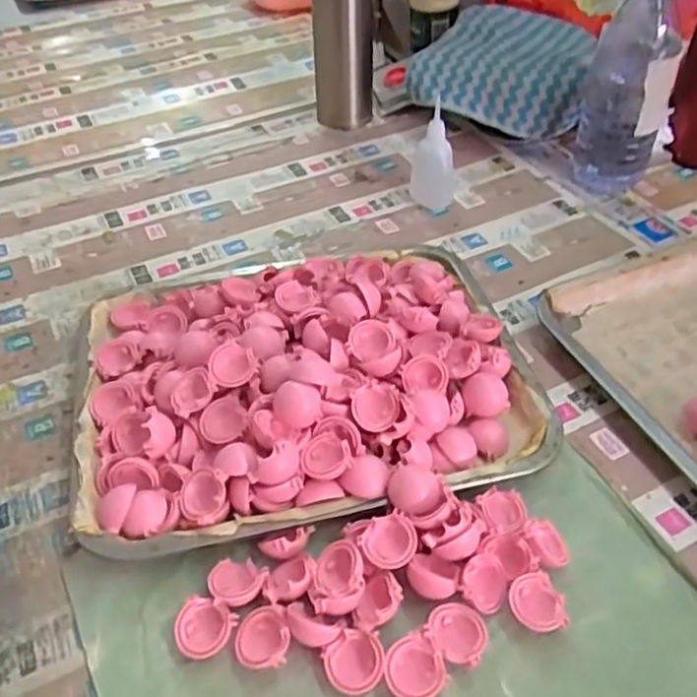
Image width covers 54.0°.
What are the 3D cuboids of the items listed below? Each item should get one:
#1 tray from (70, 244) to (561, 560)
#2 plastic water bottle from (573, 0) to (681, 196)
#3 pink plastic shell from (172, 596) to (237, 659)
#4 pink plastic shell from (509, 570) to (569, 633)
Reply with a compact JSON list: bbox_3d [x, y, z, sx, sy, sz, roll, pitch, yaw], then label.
[{"bbox_3d":[-0.033,0.011,0.466,0.296,0.053,0.240,-10,44,-8],"label":"tray"},{"bbox_3d":[0.251,-0.237,0.614,0.067,0.193,0.068,10,45,12],"label":"plastic water bottle"},{"bbox_3d":[-0.074,0.146,0.353,0.028,0.017,0.027,-1,44,1],"label":"pink plastic shell"},{"bbox_3d":[0.099,0.137,0.361,0.025,0.015,0.029,-15,45,-13],"label":"pink plastic shell"}]

